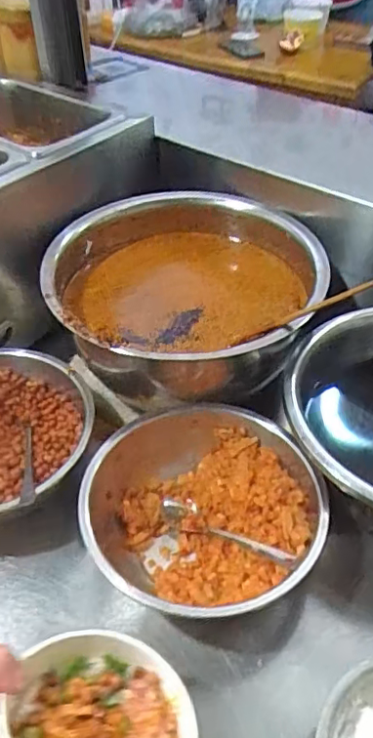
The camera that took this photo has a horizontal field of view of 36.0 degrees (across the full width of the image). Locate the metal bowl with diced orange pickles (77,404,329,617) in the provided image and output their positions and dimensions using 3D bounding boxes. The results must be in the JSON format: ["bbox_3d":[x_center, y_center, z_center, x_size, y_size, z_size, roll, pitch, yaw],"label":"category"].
[{"bbox_3d":[0.016,0.136,0.535,0.208,0.089,0.205,-1,45,1],"label":"metal bowl with diced orange pickles"}]

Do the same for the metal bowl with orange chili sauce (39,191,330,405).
[{"bbox_3d":[0.001,-0.084,0.674,0.293,0.123,0.295,-1,45,1],"label":"metal bowl with orange chili sauce"}]

